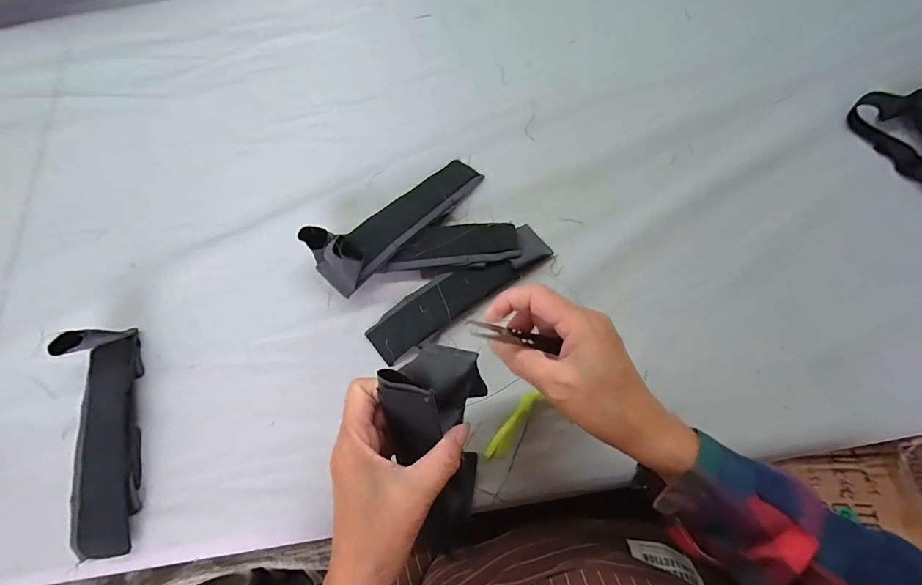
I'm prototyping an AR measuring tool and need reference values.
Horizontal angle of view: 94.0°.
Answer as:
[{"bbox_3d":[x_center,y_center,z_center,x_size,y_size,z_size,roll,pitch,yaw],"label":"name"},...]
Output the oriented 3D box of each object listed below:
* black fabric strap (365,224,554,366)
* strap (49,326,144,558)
[{"bbox_3d":[0.000,-0.005,0.417,0.195,0.019,0.047,-35,71,-11],"label":"black fabric strap"},{"bbox_3d":[-0.314,0.123,0.365,0.052,0.051,0.186,-14,68,-3],"label":"strap"}]

